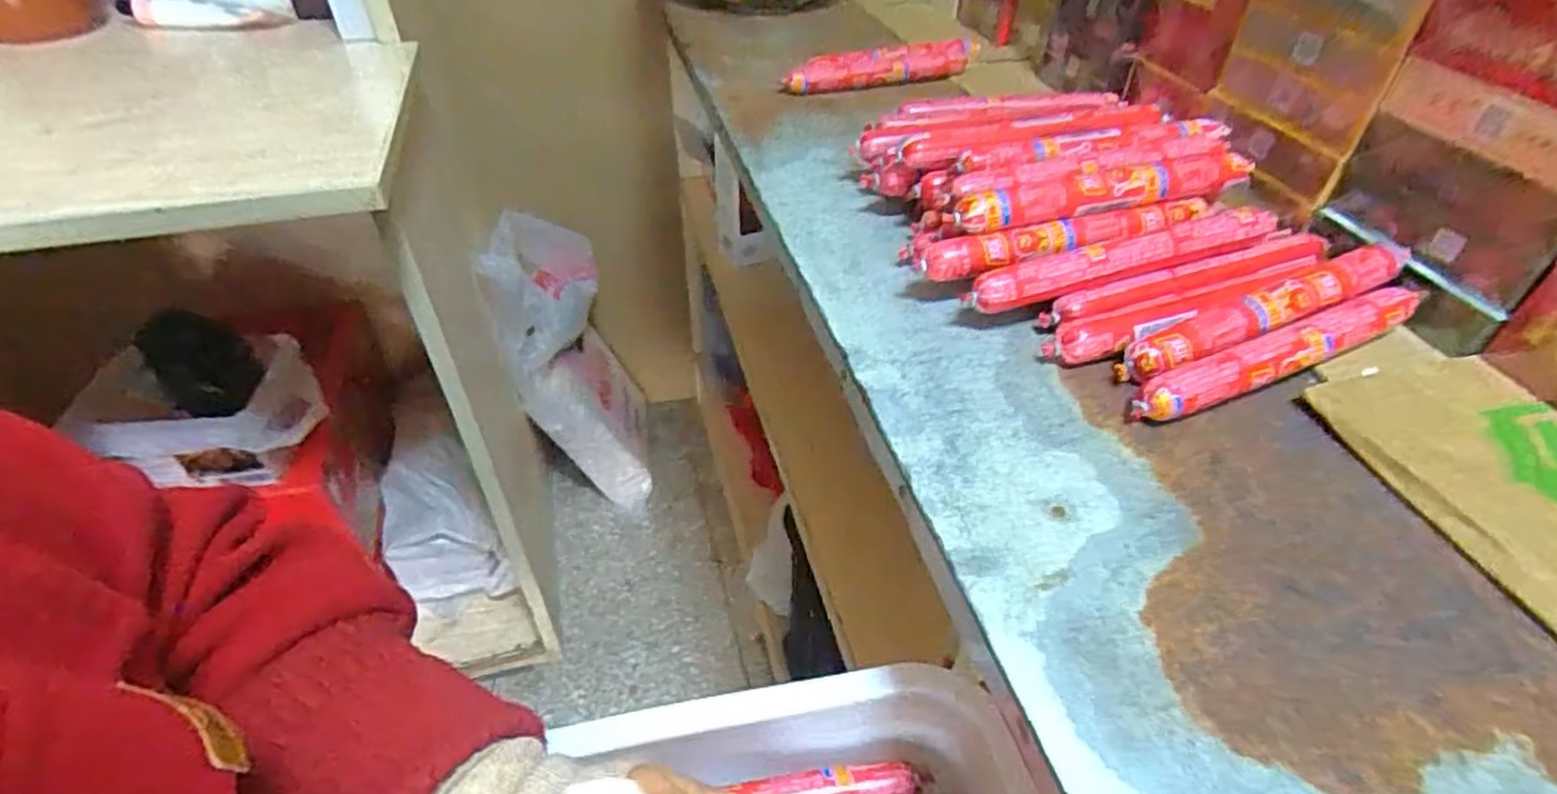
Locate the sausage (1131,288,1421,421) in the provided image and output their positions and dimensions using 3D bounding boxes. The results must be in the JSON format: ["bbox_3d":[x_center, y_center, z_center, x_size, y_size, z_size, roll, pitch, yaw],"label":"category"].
[{"bbox_3d":[0.224,-0.017,0.328,0.162,0.022,0.018,-16,46,-18],"label":"sausage"}]

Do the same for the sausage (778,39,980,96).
[{"bbox_3d":[0.094,-0.272,0.610,0.188,0.028,0.030,-18,46,-20],"label":"sausage"}]

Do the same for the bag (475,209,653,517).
[{"bbox_3d":[-0.309,-0.051,1.143,0.164,0.498,0.198,-6,43,-8],"label":"bag"}]

